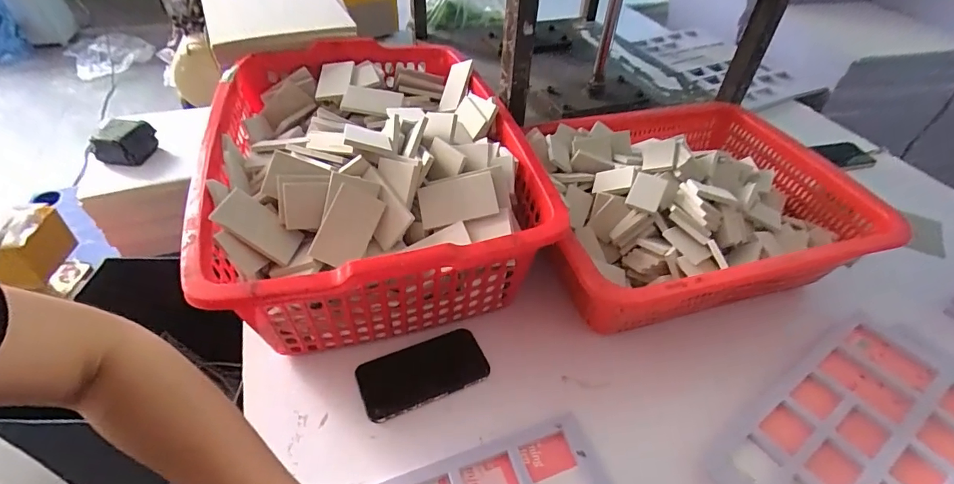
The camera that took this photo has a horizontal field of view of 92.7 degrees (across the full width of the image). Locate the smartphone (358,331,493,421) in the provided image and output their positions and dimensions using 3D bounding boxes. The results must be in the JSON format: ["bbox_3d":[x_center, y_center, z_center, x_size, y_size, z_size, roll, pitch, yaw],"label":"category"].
[{"bbox_3d":[-0.063,0.152,0.531,0.143,0.007,0.071,-19,58,-14],"label":"smartphone"}]

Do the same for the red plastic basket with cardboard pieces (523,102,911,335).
[{"bbox_3d":[0.294,-0.058,0.666,0.463,0.149,0.367,-11,45,-11],"label":"red plastic basket with cardboard pieces"}]

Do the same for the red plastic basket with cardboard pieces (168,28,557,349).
[{"bbox_3d":[-0.148,-0.102,0.663,0.381,0.184,0.541,-8,45,-13],"label":"red plastic basket with cardboard pieces"}]

